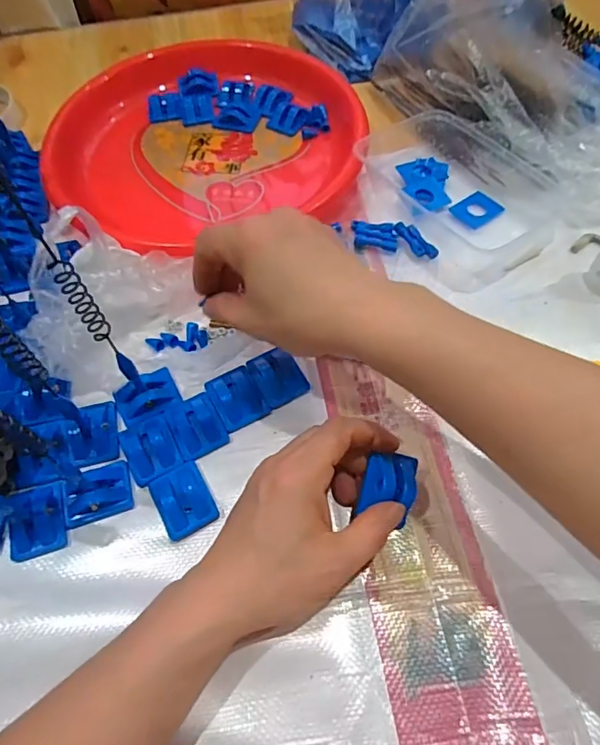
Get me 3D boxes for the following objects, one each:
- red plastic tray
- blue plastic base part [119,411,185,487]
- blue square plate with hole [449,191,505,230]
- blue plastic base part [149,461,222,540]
[{"bbox_3d":[-0.095,-0.238,0.487,0.298,0.038,0.313,-25,62,-11],"label":"red plastic tray"},{"bbox_3d":[-0.102,0.049,0.338,0.035,0.008,0.045,-24,62,-11],"label":"blue plastic base part"},{"bbox_3d":[0.158,-0.145,0.443,0.038,0.004,0.034,-33,64,-15],"label":"blue square plate with hole"},{"bbox_3d":[-0.076,0.081,0.321,0.033,0.009,0.044,-28,63,-13],"label":"blue plastic base part"}]

